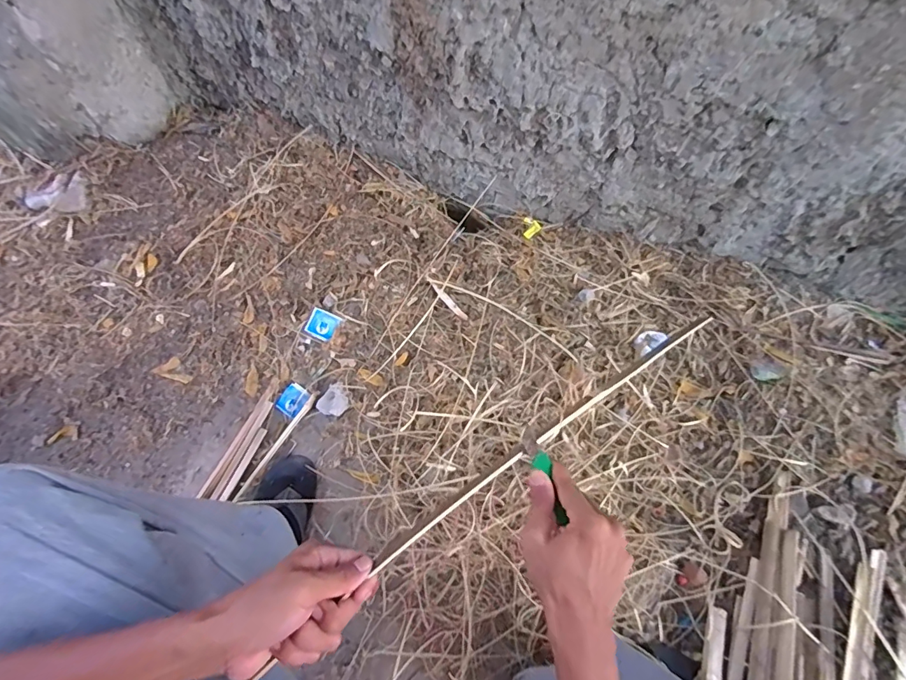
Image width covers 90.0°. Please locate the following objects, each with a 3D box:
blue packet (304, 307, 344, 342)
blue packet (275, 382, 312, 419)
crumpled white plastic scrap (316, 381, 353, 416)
[{"bbox_3d":[-0.272,-0.031,0.947,0.062,0.004,0.056,25,86,-3],"label":"blue packet"},{"bbox_3d":[-0.319,0.120,0.906,0.052,0.009,0.060,32,67,15],"label":"blue packet"},{"bbox_3d":[-0.232,0.119,0.892,0.054,0.016,0.065,30,66,14],"label":"crumpled white plastic scrap"}]

